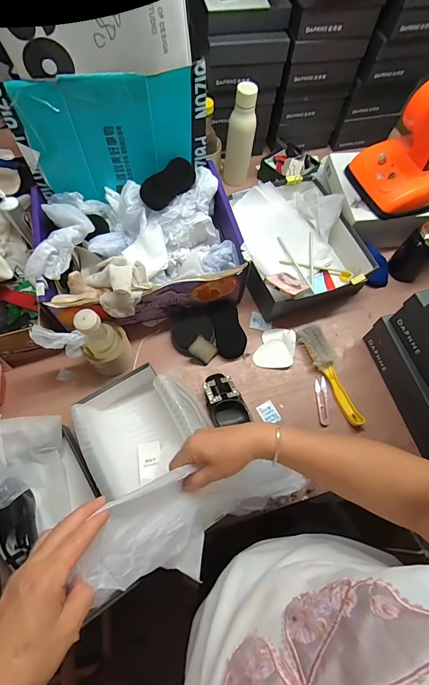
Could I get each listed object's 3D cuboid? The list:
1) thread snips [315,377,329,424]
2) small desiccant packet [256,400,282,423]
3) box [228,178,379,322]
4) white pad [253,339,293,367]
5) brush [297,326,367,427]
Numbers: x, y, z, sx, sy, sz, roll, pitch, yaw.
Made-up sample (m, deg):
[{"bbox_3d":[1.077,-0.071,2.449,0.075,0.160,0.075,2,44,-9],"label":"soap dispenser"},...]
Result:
[{"bbox_3d":[0.226,0.122,0.698,0.023,0.008,0.100,2,67,-1],"label":"thread snips"},{"bbox_3d":[0.113,0.145,0.686,0.037,0.009,0.046,-26,70,-12],"label":"small desiccant packet"},{"bbox_3d":[0.186,-0.237,0.777,0.282,0.131,0.321,-12,68,-7],"label":"box"},{"bbox_3d":[0.125,0.028,0.728,0.076,0.014,0.066,-16,68,-8],"label":"white pad"},{"bbox_3d":[0.254,0.066,0.710,0.050,0.037,0.225,-20,69,-10],"label":"brush"}]

